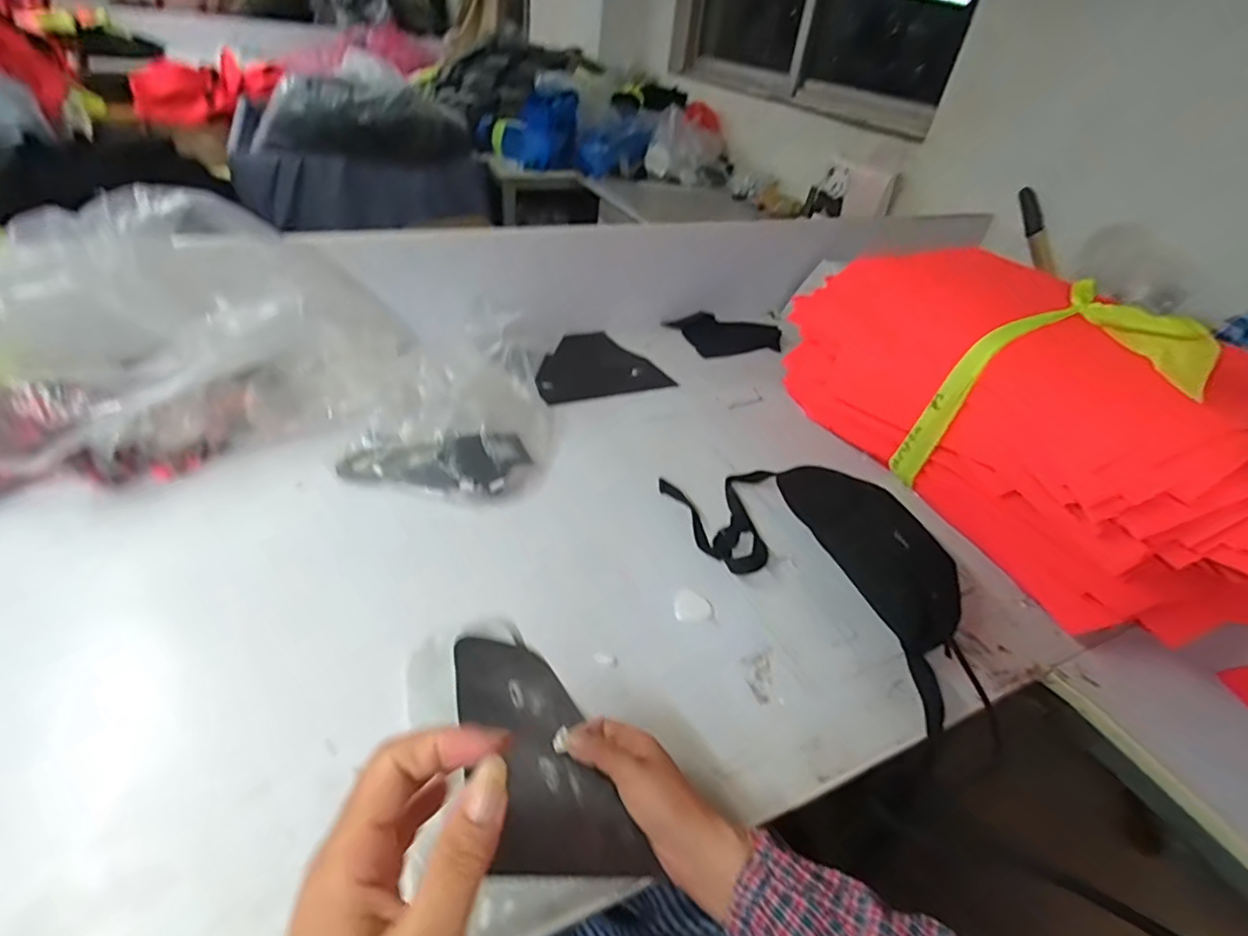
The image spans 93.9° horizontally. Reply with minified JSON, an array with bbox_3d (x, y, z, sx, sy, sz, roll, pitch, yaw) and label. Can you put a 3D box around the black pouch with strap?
[{"bbox_3d":[0.236,0.087,0.681,0.192,0.100,0.416,-26,49,-34],"label":"black pouch with strap"}]

